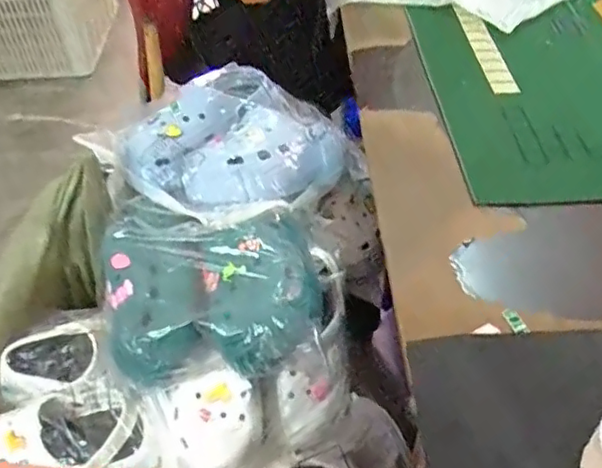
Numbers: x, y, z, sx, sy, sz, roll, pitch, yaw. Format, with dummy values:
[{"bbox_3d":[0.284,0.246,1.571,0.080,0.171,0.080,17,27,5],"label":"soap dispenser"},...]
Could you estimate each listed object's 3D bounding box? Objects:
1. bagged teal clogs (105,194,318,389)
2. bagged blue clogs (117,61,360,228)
[{"bbox_3d":[-0.100,0.057,0.700,0.249,0.101,0.222,-2,43,1],"label":"bagged teal clogs"},{"bbox_3d":[-0.080,-0.120,0.842,0.227,0.112,0.281,29,52,29],"label":"bagged blue clogs"}]

